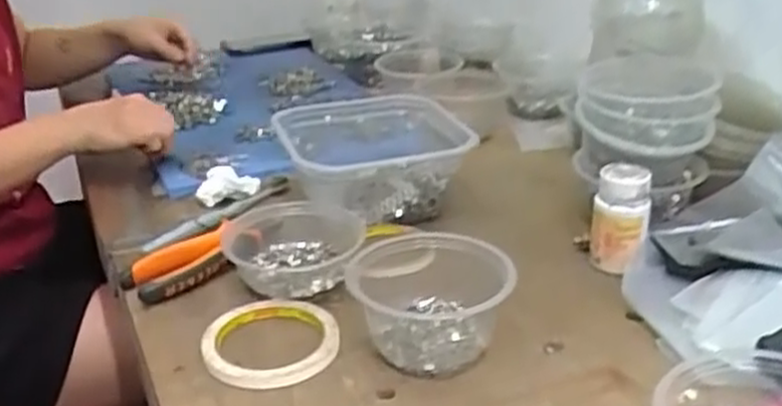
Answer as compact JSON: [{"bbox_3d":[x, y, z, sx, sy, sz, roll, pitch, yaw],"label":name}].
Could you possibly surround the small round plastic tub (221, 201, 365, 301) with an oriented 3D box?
[{"bbox_3d":[-0.084,0.039,0.658,0.118,0.040,0.103,0,26,6],"label":"small round plastic tub"}]

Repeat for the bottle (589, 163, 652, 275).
[{"bbox_3d":[0.189,0.013,0.658,0.044,0.080,0.044,4,26,13],"label":"bottle"}]

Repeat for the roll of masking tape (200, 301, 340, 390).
[{"bbox_3d":[-0.088,0.101,0.583,0.097,0.012,0.097,-2,26,1],"label":"roll of masking tape"}]

